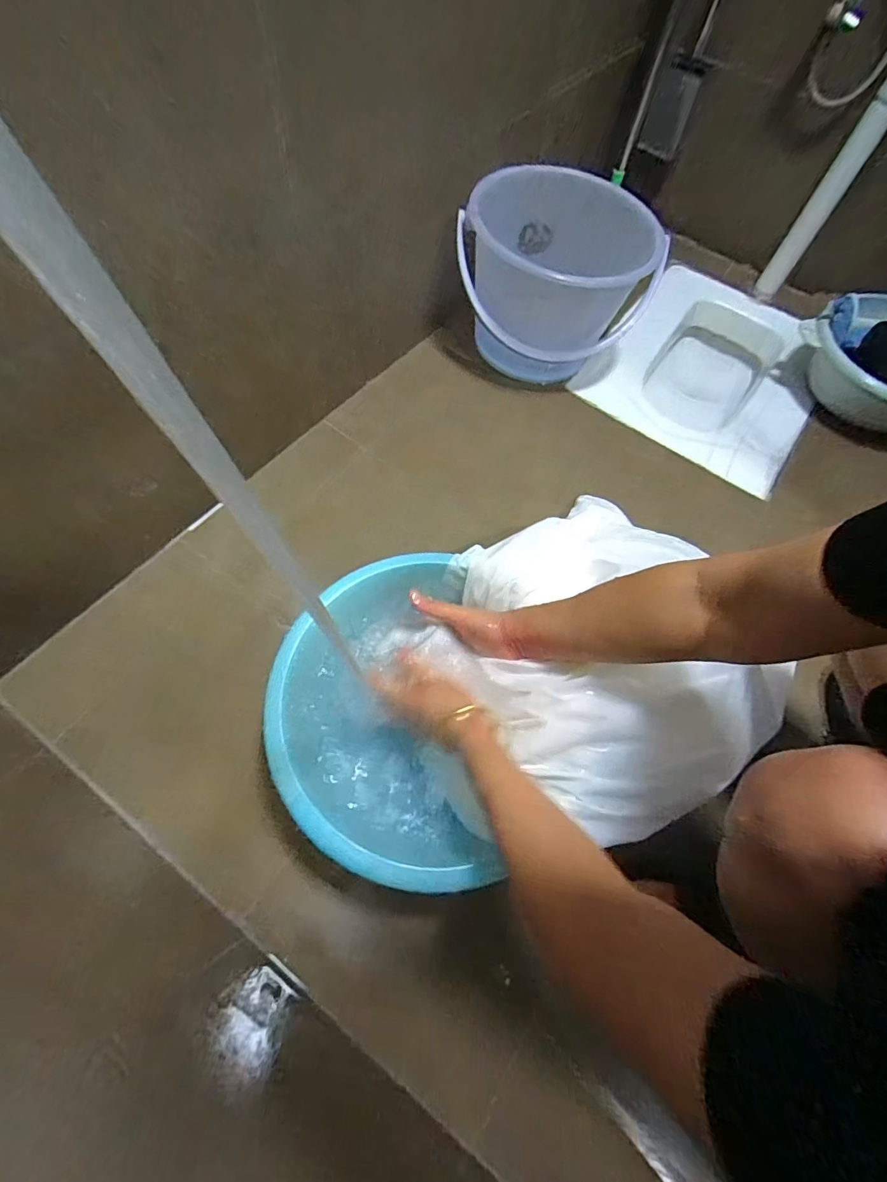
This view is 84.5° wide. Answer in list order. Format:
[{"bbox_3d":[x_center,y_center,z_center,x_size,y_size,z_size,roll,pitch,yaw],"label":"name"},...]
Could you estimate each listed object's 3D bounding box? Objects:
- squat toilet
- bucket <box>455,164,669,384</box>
[{"bbox_3d":[0.542,-0.431,1.041,0.409,0.179,0.516,34,68,13],"label":"squat toilet"},{"bbox_3d":[0.192,-0.551,0.887,0.326,0.231,0.326,1,65,-2],"label":"bucket"}]

